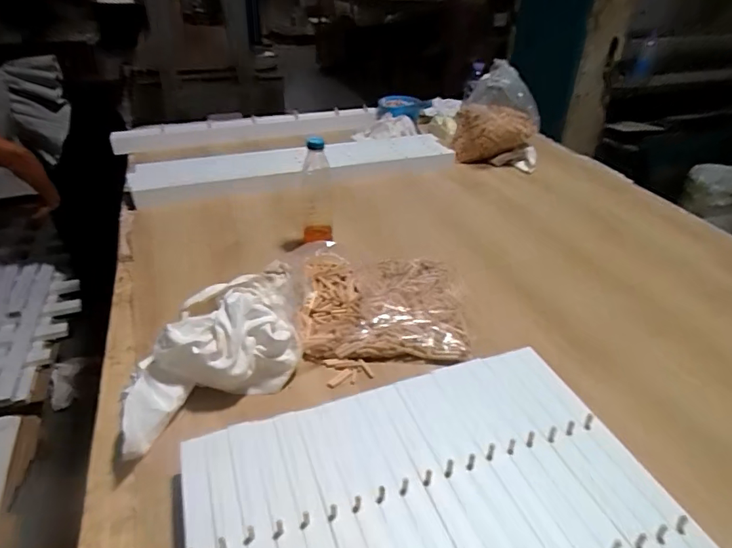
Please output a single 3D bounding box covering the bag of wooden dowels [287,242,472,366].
[{"bbox_3d":[0.020,0.043,0.811,0.268,0.034,0.255,0,34,-1],"label":"bag of wooden dowels"}]

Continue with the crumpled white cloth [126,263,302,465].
[{"bbox_3d":[-0.198,0.088,0.676,0.325,0.082,0.163,-28,43,-35],"label":"crumpled white cloth"}]

